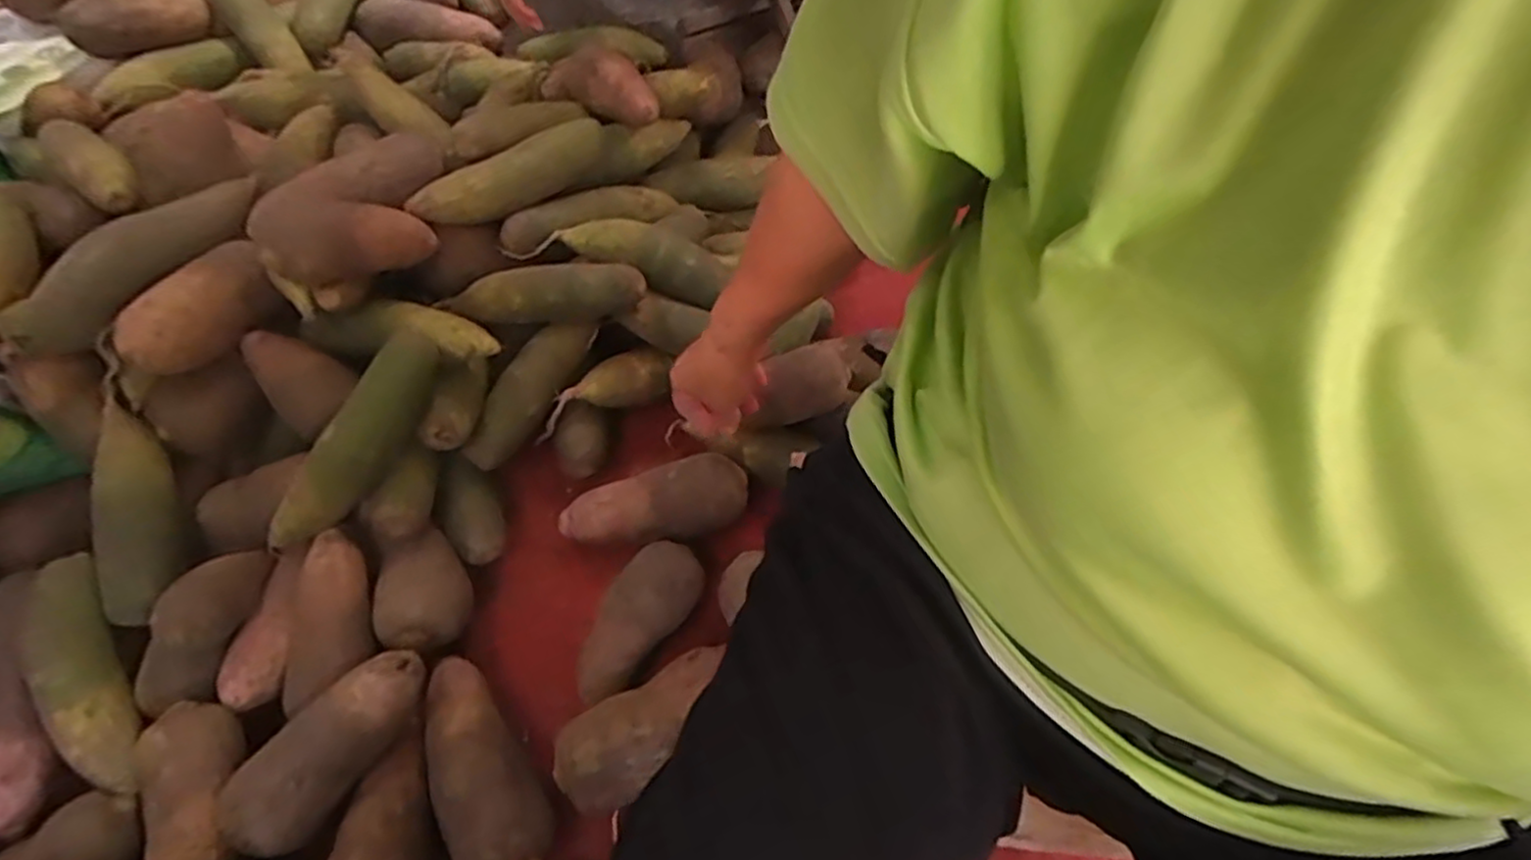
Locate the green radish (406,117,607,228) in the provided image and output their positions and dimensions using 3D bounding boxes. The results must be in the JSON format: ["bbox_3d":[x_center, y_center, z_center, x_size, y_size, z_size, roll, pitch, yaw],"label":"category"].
[{"bbox_3d":[-0.246,-0.252,0.710,0.061,0.045,0.212,41,67,19],"label":"green radish"}]

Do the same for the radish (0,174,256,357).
[{"bbox_3d":[-0.553,-0.159,0.634,0.056,0.055,0.233,31,64,15],"label":"radish"}]

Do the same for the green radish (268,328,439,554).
[{"bbox_3d":[-0.352,0.014,0.617,0.054,0.052,0.222,32,87,15],"label":"green radish"}]

